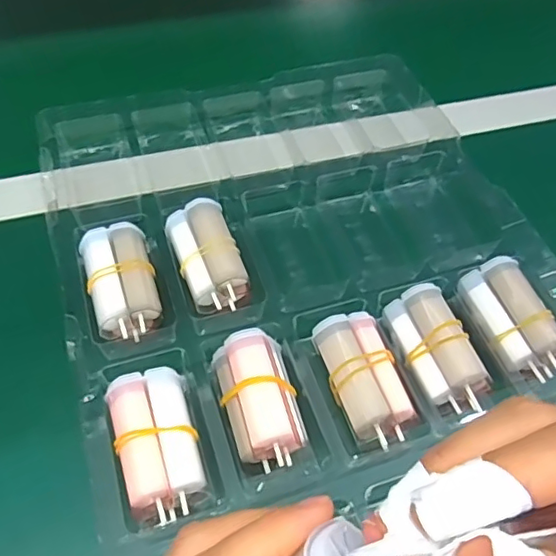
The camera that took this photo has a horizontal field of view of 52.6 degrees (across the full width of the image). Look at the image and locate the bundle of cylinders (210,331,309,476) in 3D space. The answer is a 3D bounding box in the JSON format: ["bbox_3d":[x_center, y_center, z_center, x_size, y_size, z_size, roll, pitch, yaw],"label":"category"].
[{"bbox_3d":[-0.010,0.064,0.289,0.037,0.033,0.067,-17,57,-15],"label":"bundle of cylinders"}]

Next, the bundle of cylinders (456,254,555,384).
[{"bbox_3d":[0.134,0.021,0.316,0.035,0.019,0.068,-15,56,-14],"label":"bundle of cylinders"}]

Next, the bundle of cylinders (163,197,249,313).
[{"bbox_3d":[-0.042,-0.010,0.340,0.035,0.034,0.066,-17,57,-15],"label":"bundle of cylinders"}]

